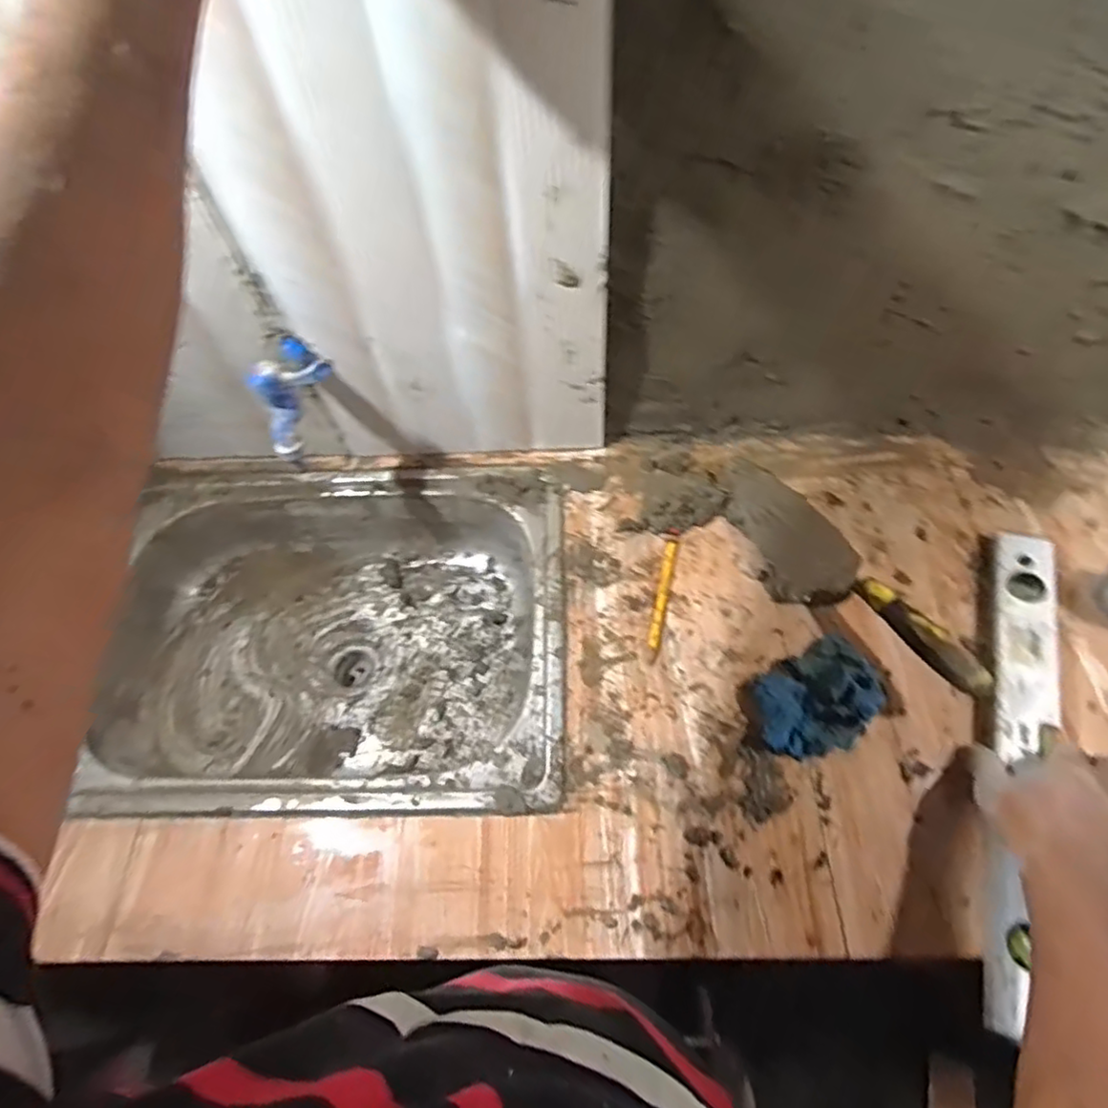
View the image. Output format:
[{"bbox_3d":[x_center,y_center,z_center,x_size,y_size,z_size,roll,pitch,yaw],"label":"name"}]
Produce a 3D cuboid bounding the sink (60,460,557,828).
[{"bbox_3d":[-0.247,0.099,0.745,0.510,0.164,0.393,-2,61,2],"label":"sink"}]

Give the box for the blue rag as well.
[{"bbox_3d":[0.243,0.126,0.595,0.111,0.054,0.108,-8,61,-1],"label":"blue rag"}]

